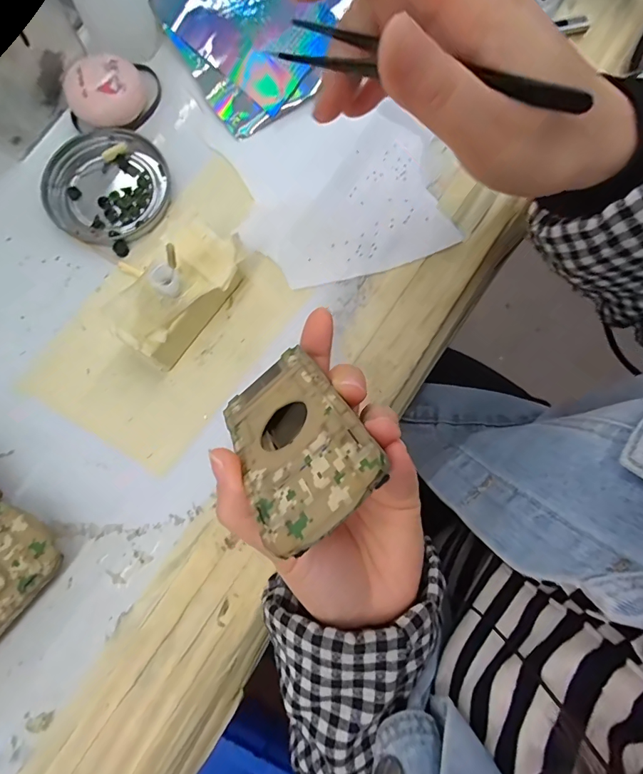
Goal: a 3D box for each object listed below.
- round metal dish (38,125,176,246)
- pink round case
[{"bbox_3d":[-0.142,-0.133,0.273,0.082,0.007,0.076,0,79,-1],"label":"round metal dish"},{"bbox_3d":[-0.137,-0.193,0.275,0.060,0.023,0.043,-20,80,-4],"label":"pink round case"}]

